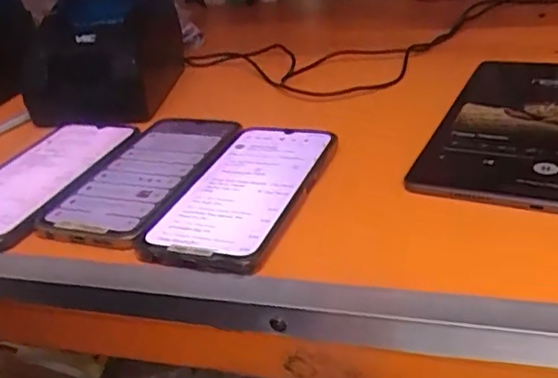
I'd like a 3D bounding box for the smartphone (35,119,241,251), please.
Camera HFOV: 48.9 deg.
[{"bbox_3d":[-0.094,-0.011,0.442,0.088,0.012,0.166,3,30,18],"label":"smartphone"}]

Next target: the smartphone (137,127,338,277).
[{"bbox_3d":[-0.019,0.000,0.408,0.081,0.012,0.168,5,30,21],"label":"smartphone"}]

